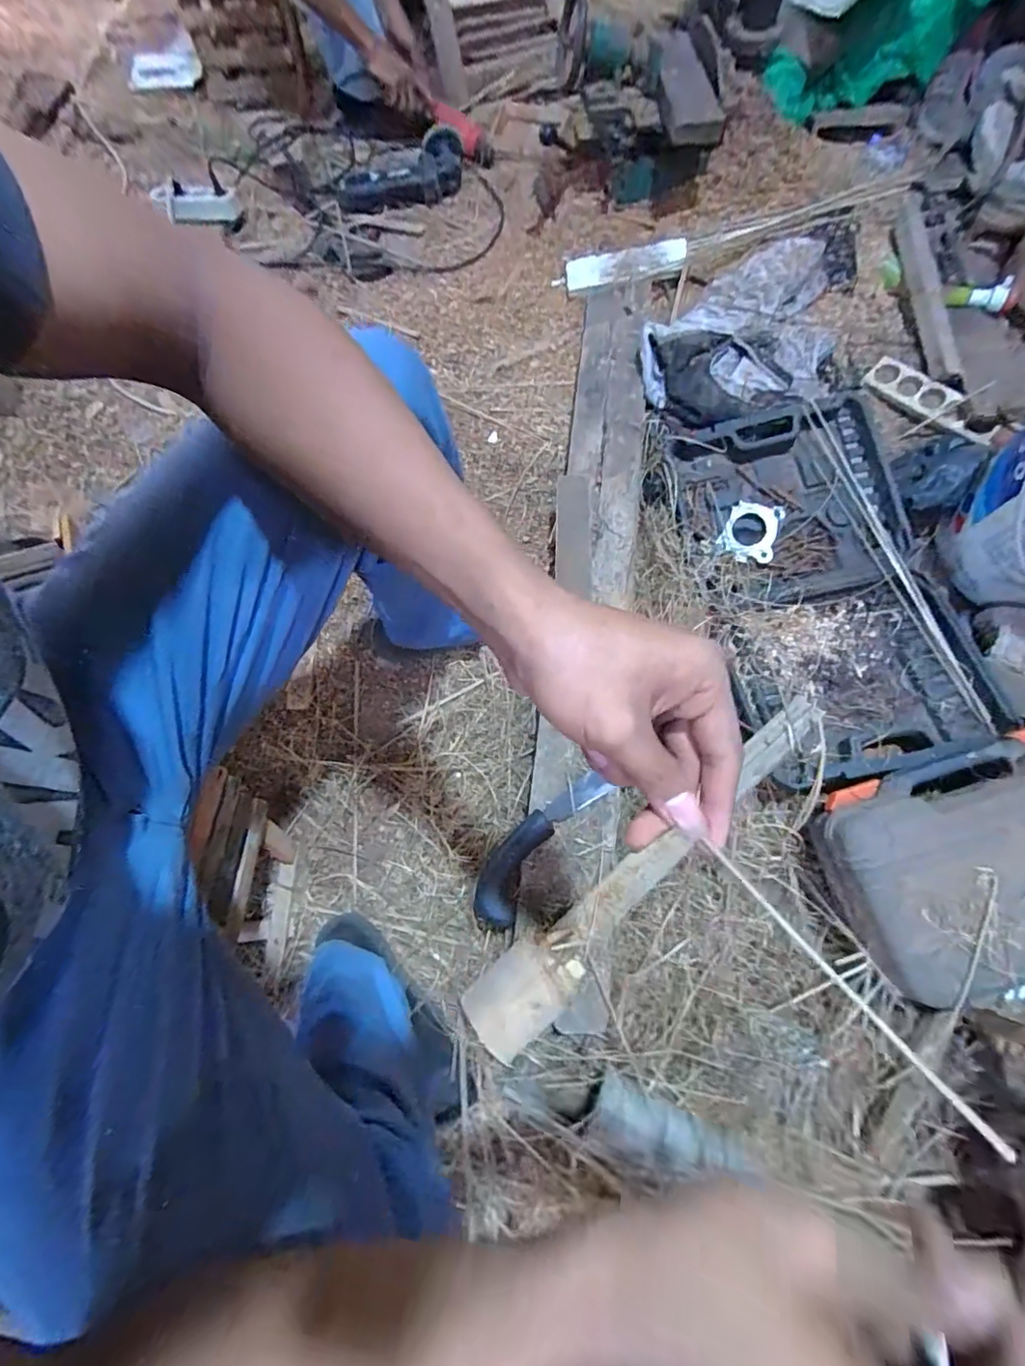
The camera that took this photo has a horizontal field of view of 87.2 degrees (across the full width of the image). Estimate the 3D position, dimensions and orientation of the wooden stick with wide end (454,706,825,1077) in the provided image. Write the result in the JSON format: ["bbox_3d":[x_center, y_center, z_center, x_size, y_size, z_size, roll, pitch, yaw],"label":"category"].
[{"bbox_3d":[0.180,0.202,0.636,0.558,0.085,0.094,-40,74,-12],"label":"wooden stick with wide end"}]

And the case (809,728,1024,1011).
[{"bbox_3d":[0.549,0.199,0.616,0.343,0.128,0.235,-17,70,-5],"label":"case"}]

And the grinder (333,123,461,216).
[{"bbox_3d":[-0.234,-1.081,1.149,0.290,0.075,0.103,-25,71,-8],"label":"grinder"}]

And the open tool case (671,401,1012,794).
[{"bbox_3d":[0.453,-0.147,0.794,0.326,0.079,0.567,-12,70,-3],"label":"open tool case"}]

